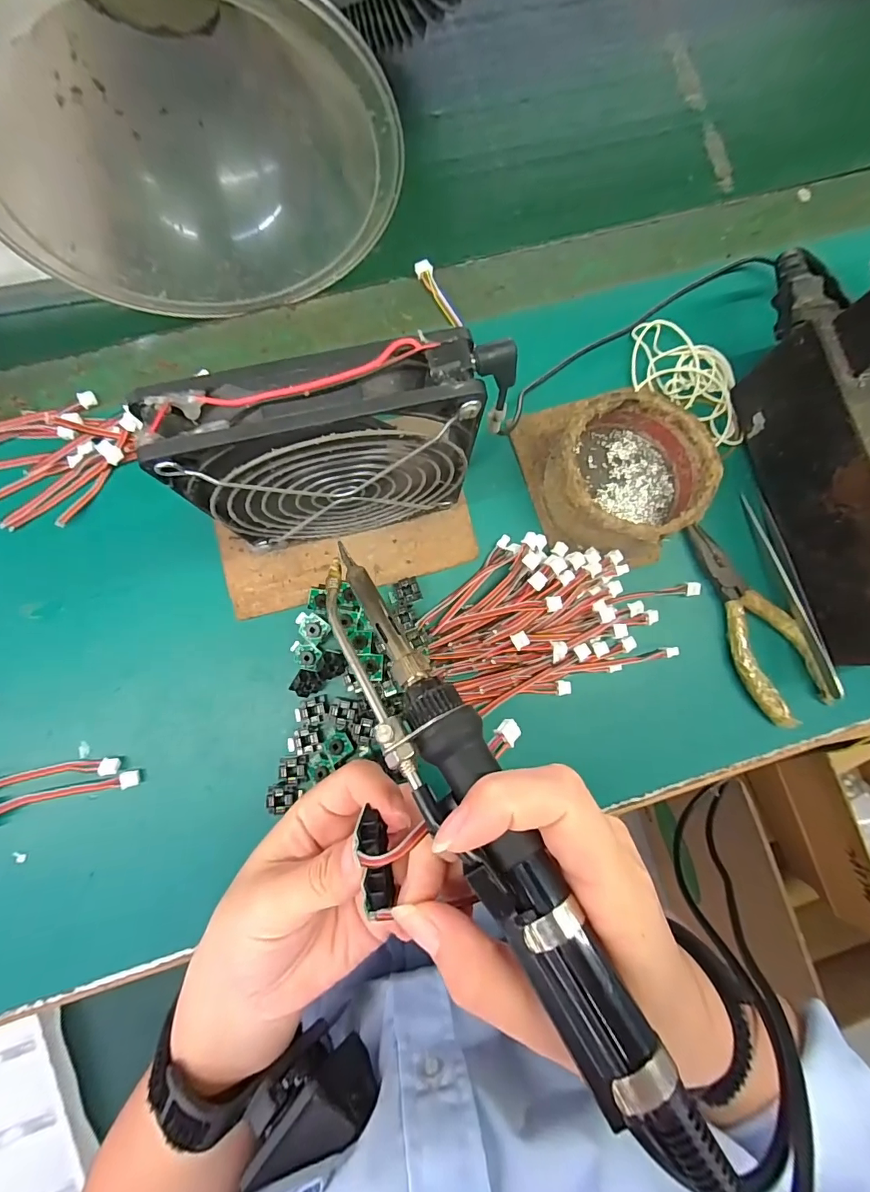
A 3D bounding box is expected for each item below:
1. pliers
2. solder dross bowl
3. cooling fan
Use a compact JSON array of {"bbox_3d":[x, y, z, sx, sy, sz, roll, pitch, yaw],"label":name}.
[{"bbox_3d":[0.186,0.013,0.265,0.041,0.015,0.121,-22,83,-5],"label":"pliers"},{"bbox_3d":[0.107,-0.069,0.261,0.082,0.040,0.083,0,82,-2],"label":"solder dross bowl"},{"bbox_3d":[-0.042,-0.057,0.211,0.116,0.127,0.027,-14,82,-4],"label":"cooling fan"}]

